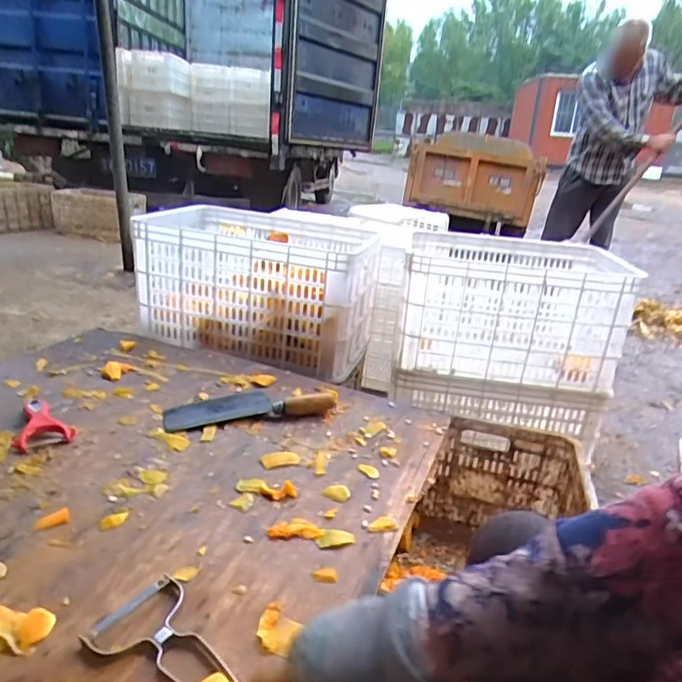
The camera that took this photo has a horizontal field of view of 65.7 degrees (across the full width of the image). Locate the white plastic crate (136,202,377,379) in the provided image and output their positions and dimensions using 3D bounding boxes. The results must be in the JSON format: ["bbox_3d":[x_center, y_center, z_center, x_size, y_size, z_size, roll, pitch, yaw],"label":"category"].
[{"bbox_3d":[-0.194,-0.151,1.339,0.537,0.277,0.385,10,23,14],"label":"white plastic crate"}]

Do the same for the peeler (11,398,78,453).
[{"bbox_3d":[-0.441,0.112,0.782,0.076,0.027,0.135,-7,25,-28],"label":"peeler"}]

